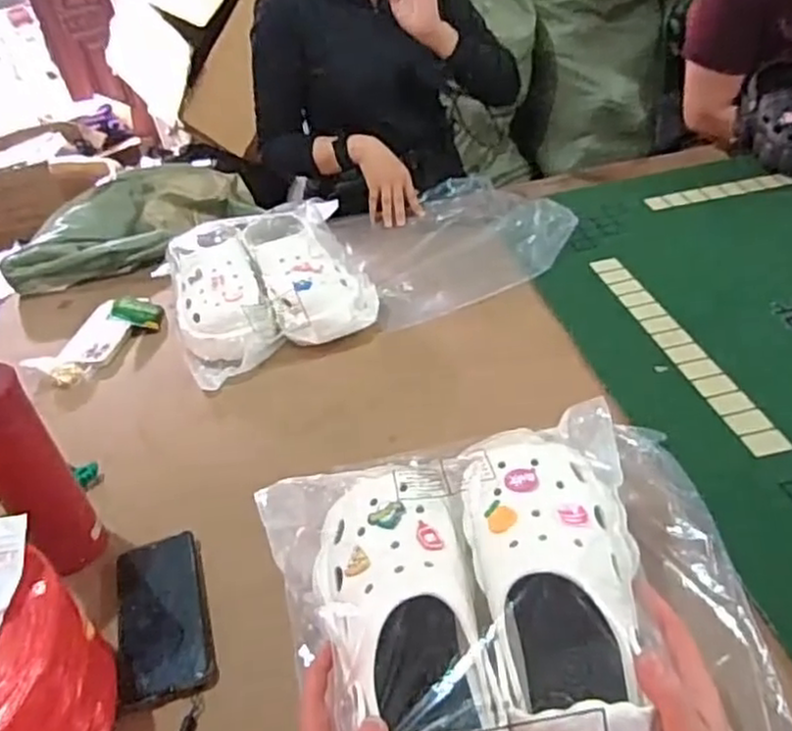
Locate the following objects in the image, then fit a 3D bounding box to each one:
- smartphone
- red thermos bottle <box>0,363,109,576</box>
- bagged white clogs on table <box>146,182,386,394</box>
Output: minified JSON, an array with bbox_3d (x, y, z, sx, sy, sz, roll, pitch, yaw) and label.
[{"bbox_3d":[-0.208,0.218,0.632,0.077,0.012,0.168,-16,38,-11],"label":"smartphone"},{"bbox_3d":[-0.325,0.107,0.629,0.072,0.214,0.069,-30,43,-27],"label":"red thermos bottle"},{"bbox_3d":[-0.179,-0.126,1.004,0.275,0.088,0.293,-18,39,-13],"label":"bagged white clogs on table"}]

